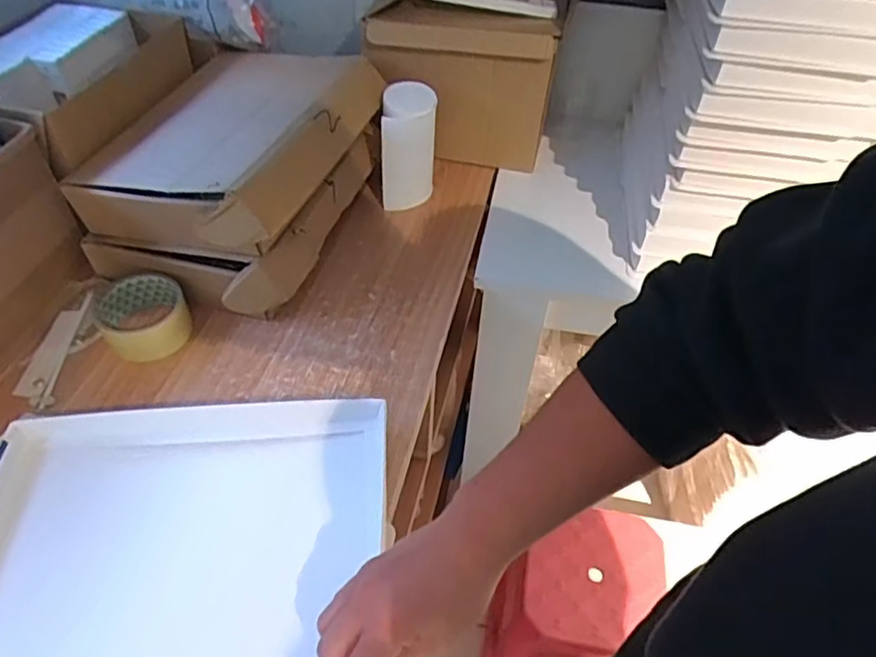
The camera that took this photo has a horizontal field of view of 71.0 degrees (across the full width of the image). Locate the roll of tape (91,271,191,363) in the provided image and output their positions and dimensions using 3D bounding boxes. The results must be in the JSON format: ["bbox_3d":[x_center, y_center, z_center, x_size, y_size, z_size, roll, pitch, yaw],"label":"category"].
[{"bbox_3d":[-0.300,-0.014,0.628,0.084,0.045,0.088,2,47,-2],"label":"roll of tape"}]

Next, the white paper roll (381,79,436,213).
[{"bbox_3d":[-0.037,-0.226,0.778,0.064,0.140,0.077,1,47,-2],"label":"white paper roll"}]

